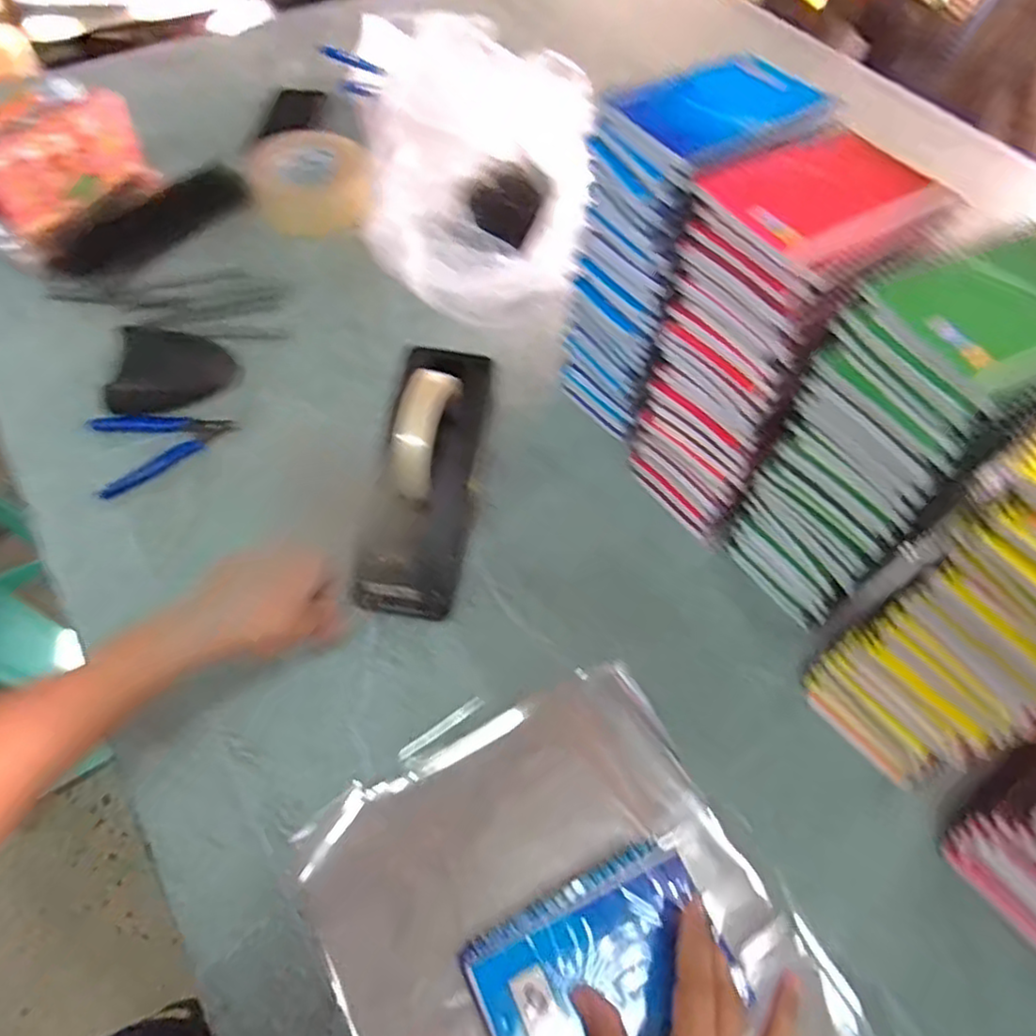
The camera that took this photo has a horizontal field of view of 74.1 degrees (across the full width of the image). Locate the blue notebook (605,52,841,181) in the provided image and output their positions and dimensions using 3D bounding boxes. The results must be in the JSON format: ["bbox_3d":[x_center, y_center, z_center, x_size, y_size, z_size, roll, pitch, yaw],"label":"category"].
[{"bbox_3d":[0.133,-0.267,0.452,0.127,0.015,0.091,-32,64,-19],"label":"blue notebook"}]

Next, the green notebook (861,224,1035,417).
[{"bbox_3d":[0.262,-0.109,0.358,0.129,0.015,0.096,-21,61,-14],"label":"green notebook"}]

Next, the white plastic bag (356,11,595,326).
[{"bbox_3d":[-0.051,-0.343,0.692,0.205,0.160,0.284,-3,58,-3],"label":"white plastic bag"}]

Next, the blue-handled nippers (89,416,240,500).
[{"bbox_3d":[-0.312,-0.066,0.607,0.115,0.010,0.082,-15,60,-10],"label":"blue-handled nippers"}]

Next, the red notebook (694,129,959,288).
[{"bbox_3d":[0.186,-0.193,0.407,0.125,0.015,0.102,-25,62,-16],"label":"red notebook"}]

